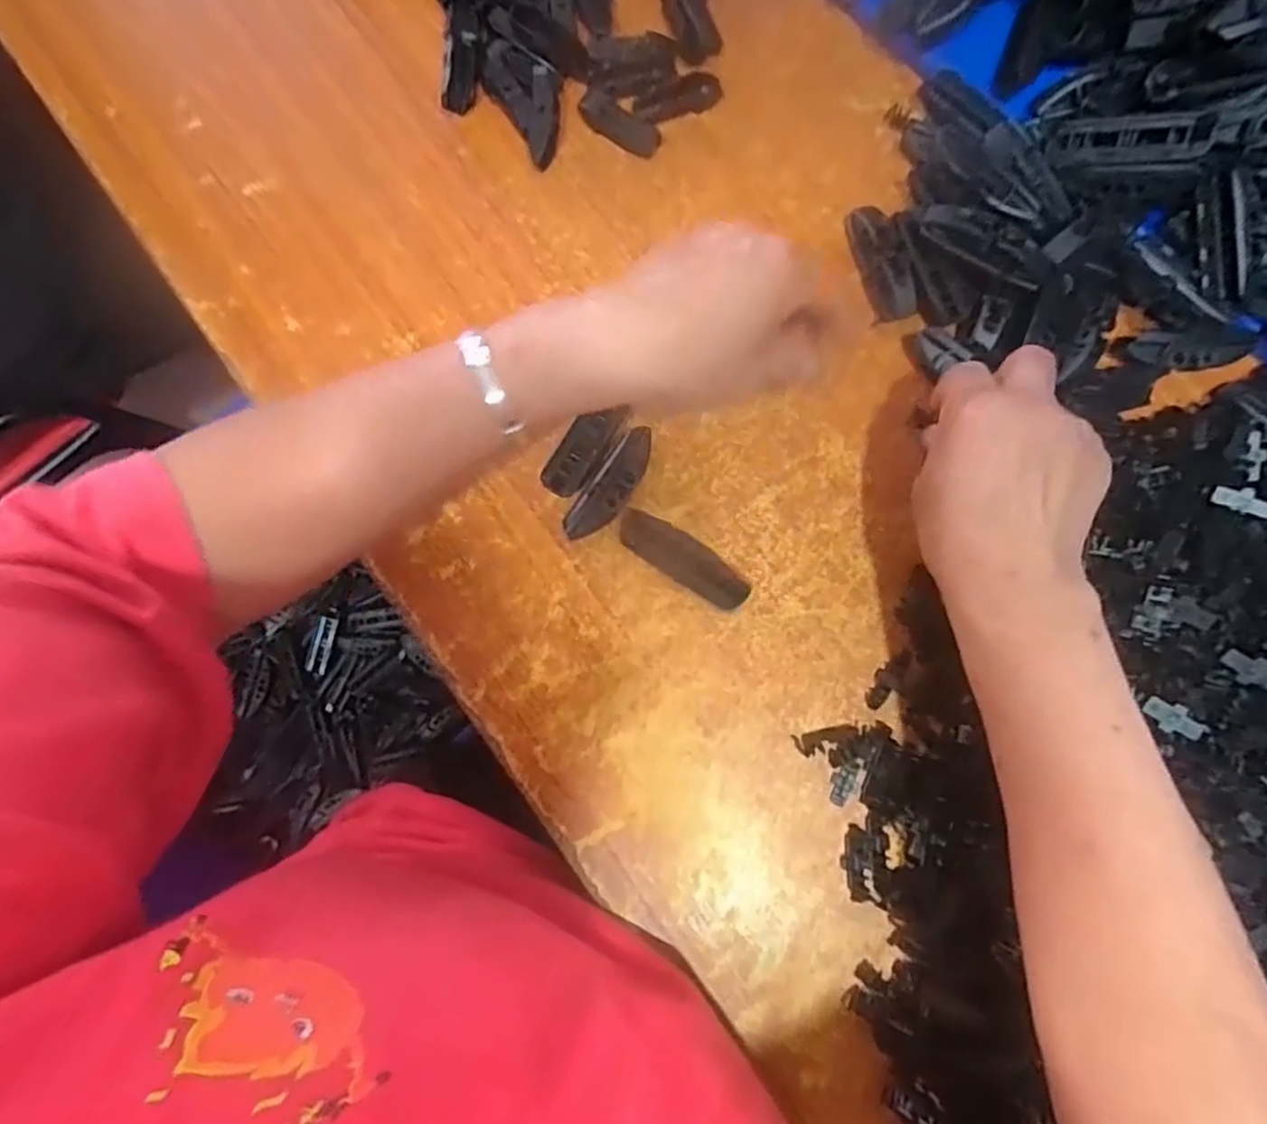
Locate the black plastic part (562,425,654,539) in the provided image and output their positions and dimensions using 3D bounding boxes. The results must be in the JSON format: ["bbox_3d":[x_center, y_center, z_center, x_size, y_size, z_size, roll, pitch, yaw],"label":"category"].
[{"bbox_3d":[-0.011,-0.039,0.380,0.019,0.022,0.068,37,81,6],"label":"black plastic part"}]

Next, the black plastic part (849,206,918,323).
[{"bbox_3d":[0.142,-0.171,0.406,0.022,0.023,0.070,-16,80,-4],"label":"black plastic part"}]

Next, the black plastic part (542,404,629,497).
[{"bbox_3d":[-0.026,-0.061,0.385,0.023,0.020,0.058,32,81,5],"label":"black plastic part"}]

